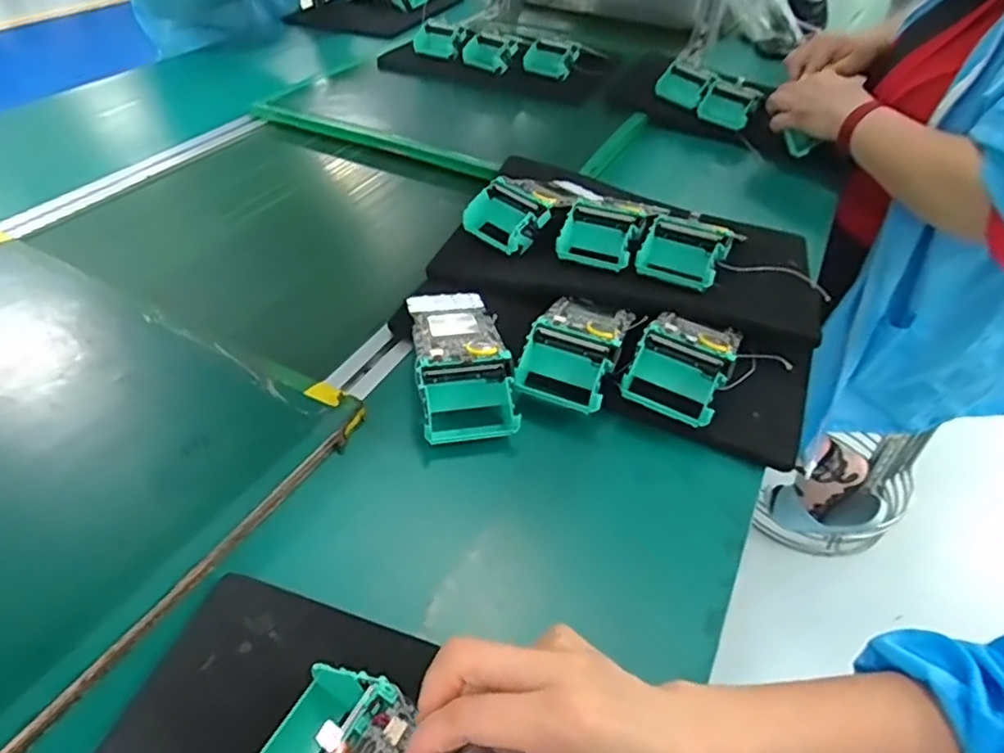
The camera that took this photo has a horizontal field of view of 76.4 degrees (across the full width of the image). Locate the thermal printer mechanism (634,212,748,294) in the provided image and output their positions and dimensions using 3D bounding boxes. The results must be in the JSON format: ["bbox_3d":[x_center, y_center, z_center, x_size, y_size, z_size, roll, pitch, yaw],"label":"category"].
[{"bbox_3d":[0.161,-0.110,0.567,0.078,0.042,0.059,31,51,27],"label":"thermal printer mechanism"}]

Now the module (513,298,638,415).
[{"bbox_3d":[0.059,-0.024,0.520,0.074,0.051,0.114,17,45,15],"label":"module"}]

